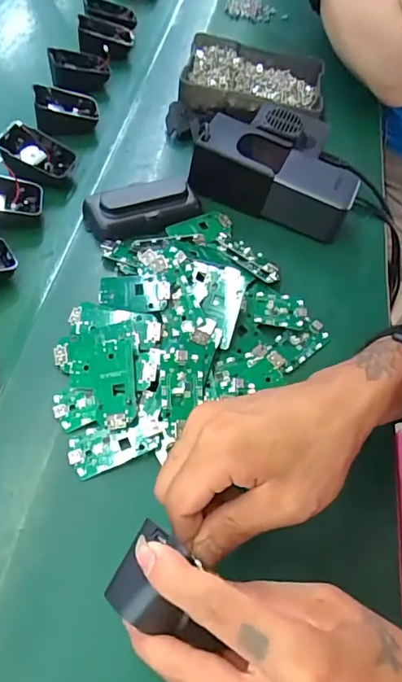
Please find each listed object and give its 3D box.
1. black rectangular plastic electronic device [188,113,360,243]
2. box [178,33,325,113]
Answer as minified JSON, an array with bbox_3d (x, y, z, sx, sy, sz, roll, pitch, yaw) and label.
[{"bbox_3d":[0.072,-0.164,0.479,0.157,0.057,0.069,21,57,9],"label":"black rectangular plastic electronic device"},{"bbox_3d":[0.060,-0.302,0.569,0.156,0.033,0.129,11,61,2],"label":"box"}]

